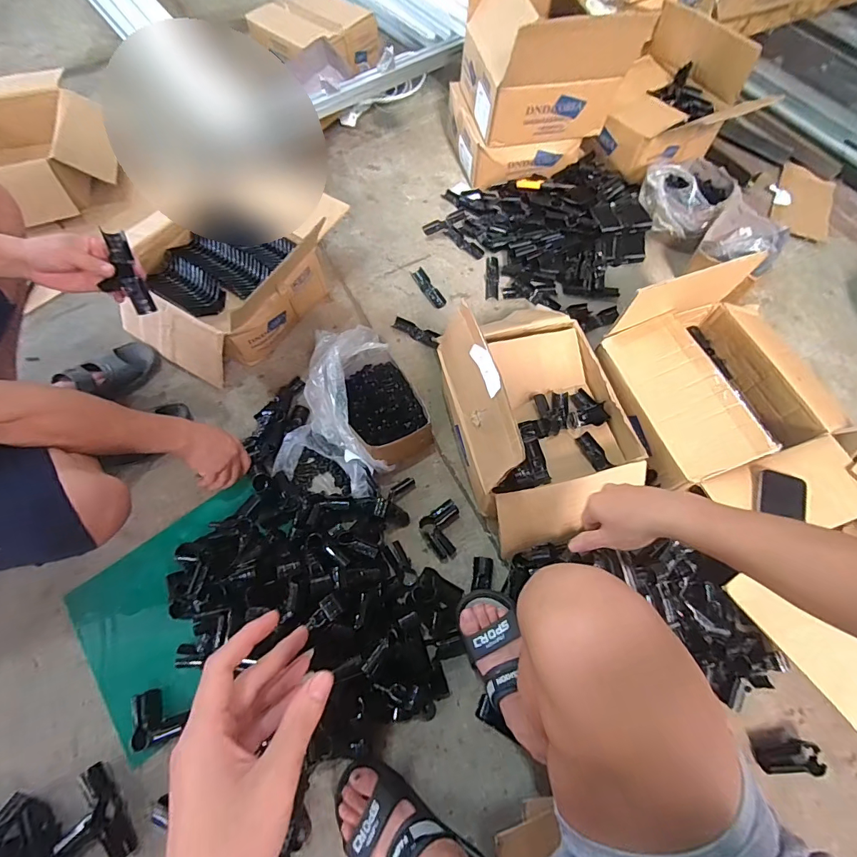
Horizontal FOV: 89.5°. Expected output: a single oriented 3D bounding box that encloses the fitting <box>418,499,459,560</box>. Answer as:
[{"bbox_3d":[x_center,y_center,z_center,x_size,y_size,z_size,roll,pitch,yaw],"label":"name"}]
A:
[{"bbox_3d":[0.032,0.189,0.808,0.078,0.024,0.085,-30,68,-13],"label":"fitting"}]

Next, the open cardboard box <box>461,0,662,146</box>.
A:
[{"bbox_3d":[0.286,-0.911,1.040,0.356,0.253,0.309,-12,65,-5],"label":"open cardboard box"}]

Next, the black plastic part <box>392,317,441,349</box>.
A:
[{"bbox_3d":[-0.028,-0.226,1.012,0.120,0.014,0.033,28,68,13],"label":"black plastic part"}]

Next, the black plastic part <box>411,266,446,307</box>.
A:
[{"bbox_3d":[0.000,-0.348,1.069,0.038,0.019,0.141,-26,67,-11],"label":"black plastic part"}]

